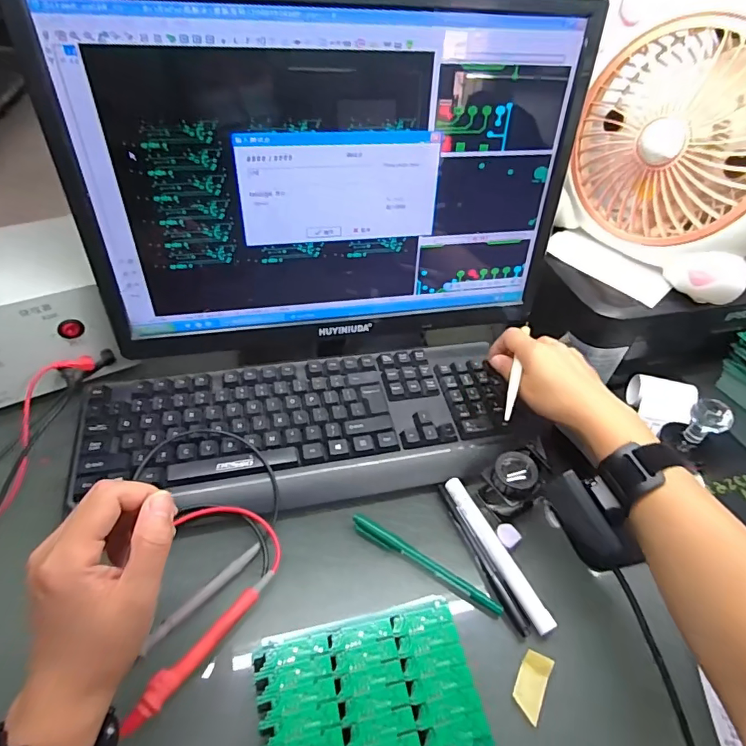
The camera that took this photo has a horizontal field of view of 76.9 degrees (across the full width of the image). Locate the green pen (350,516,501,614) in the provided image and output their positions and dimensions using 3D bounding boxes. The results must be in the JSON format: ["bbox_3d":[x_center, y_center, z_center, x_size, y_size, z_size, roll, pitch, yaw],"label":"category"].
[{"bbox_3d":[0.044,0.158,0.394,0.138,0.007,0.014,25,47,18],"label":"green pen"}]

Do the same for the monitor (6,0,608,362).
[{"bbox_3d":[-0.032,-0.154,0.438,0.439,0.309,0.071,-7,46,-14],"label":"monitor"}]

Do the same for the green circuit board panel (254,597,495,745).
[{"bbox_3d":[-0.002,0.198,0.293,0.131,0.005,0.088,-8,46,-14],"label":"green circuit board panel"}]

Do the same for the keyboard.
[{"bbox_3d":[-0.056,0.050,0.469,0.424,0.034,0.154,-4,46,-11],"label":"keyboard"}]

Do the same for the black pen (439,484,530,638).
[{"bbox_3d":[0.091,0.154,0.404,0.012,0.011,0.135,-13,48,-19],"label":"black pen"}]

